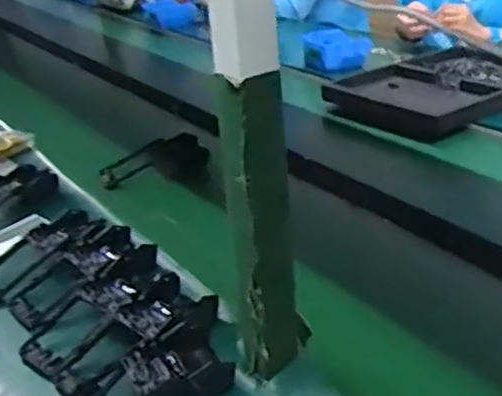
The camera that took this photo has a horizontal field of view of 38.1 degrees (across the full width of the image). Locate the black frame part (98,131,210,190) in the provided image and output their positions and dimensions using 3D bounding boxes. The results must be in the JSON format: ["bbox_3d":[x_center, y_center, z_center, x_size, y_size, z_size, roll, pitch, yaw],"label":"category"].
[{"bbox_3d":[-0.163,-0.054,1.243,0.184,0.077,0.056,-12,26,-13],"label":"black frame part"}]

